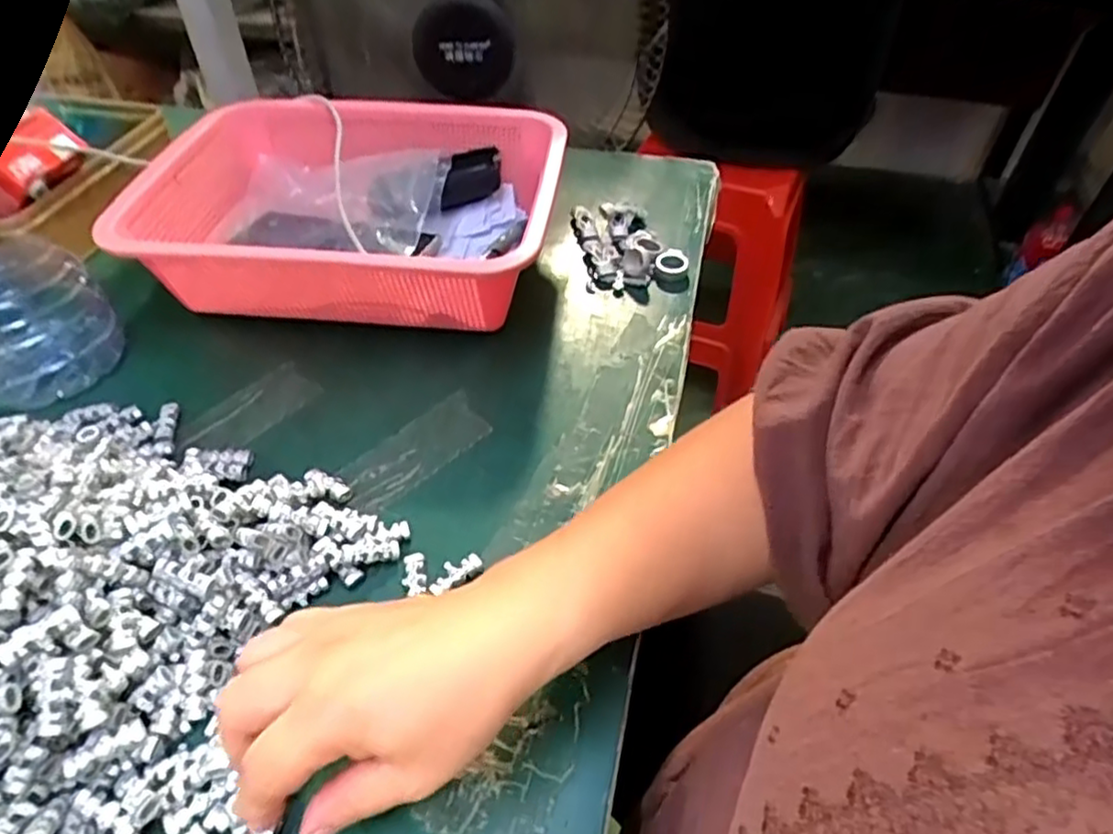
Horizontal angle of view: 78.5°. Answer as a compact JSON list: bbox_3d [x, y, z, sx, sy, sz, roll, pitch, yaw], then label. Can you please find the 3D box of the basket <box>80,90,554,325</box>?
[{"bbox_3d":[-0.144,-0.158,0.529,0.291,0.095,0.219,4,48,5],"label":"basket"}]

